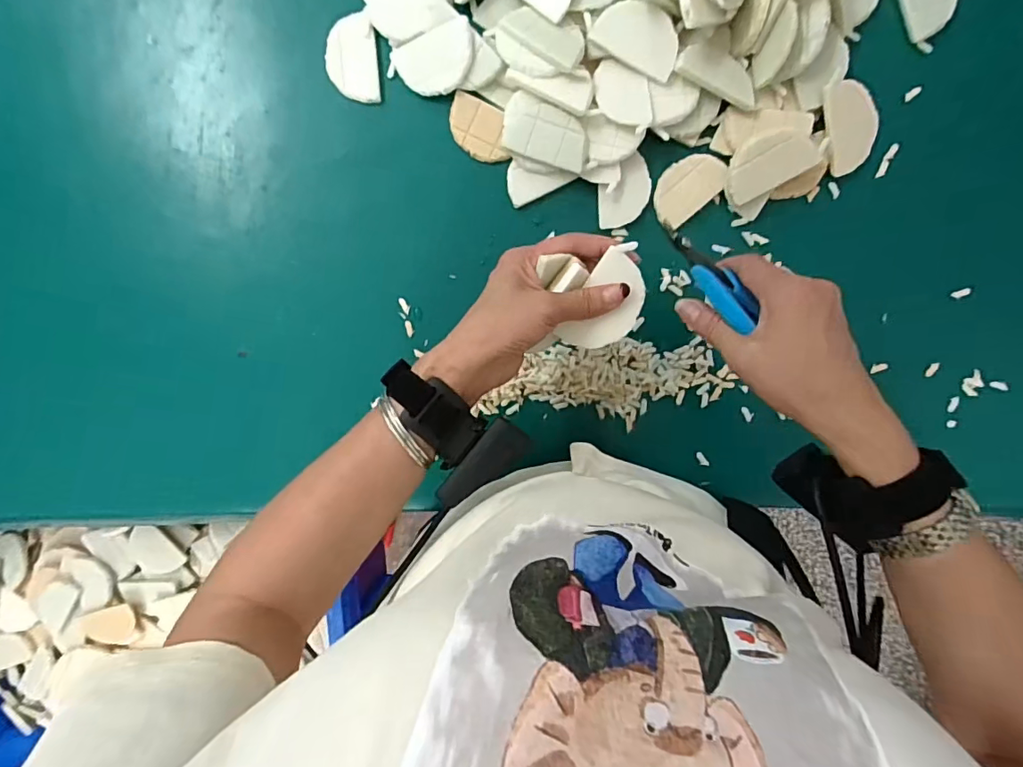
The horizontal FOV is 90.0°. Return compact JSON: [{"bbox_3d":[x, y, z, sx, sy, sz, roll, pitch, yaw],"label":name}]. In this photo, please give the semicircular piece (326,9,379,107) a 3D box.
[{"bbox_3d":[-0.134,-0.273,0.430,0.042,0.004,0.068,-3,98,3],"label":"semicircular piece"}]

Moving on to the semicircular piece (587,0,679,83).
[{"bbox_3d":[0.100,-0.271,0.397,0.069,0.008,0.039,29,98,-2],"label":"semicircular piece"}]

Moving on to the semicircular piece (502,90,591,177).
[{"bbox_3d":[0.028,-0.203,0.415,0.075,0.013,0.043,22,98,-1],"label":"semicircular piece"}]

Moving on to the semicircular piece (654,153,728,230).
[{"bbox_3d":[0.147,-0.165,0.430,0.063,0.006,0.043,-39,95,7],"label":"semicircular piece"}]

